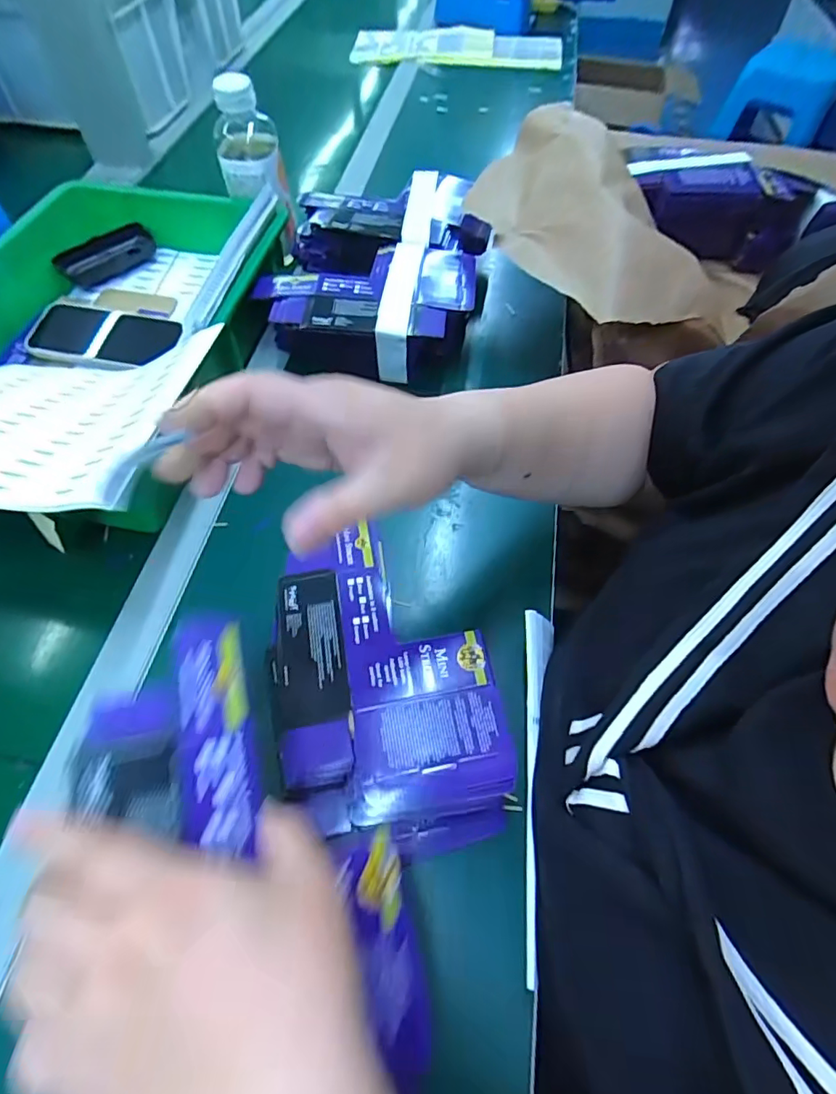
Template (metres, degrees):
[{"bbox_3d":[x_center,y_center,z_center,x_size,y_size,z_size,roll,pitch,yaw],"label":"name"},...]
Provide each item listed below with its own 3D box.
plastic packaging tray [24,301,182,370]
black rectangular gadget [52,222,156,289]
[{"bbox_3d":[-0.332,-0.222,0.545,0.145,0.012,0.077,11,59,6],"label":"plastic packaging tray"},{"bbox_3d":[-0.362,-0.340,0.605,0.106,0.025,0.044,-36,66,-20],"label":"black rectangular gadget"}]

